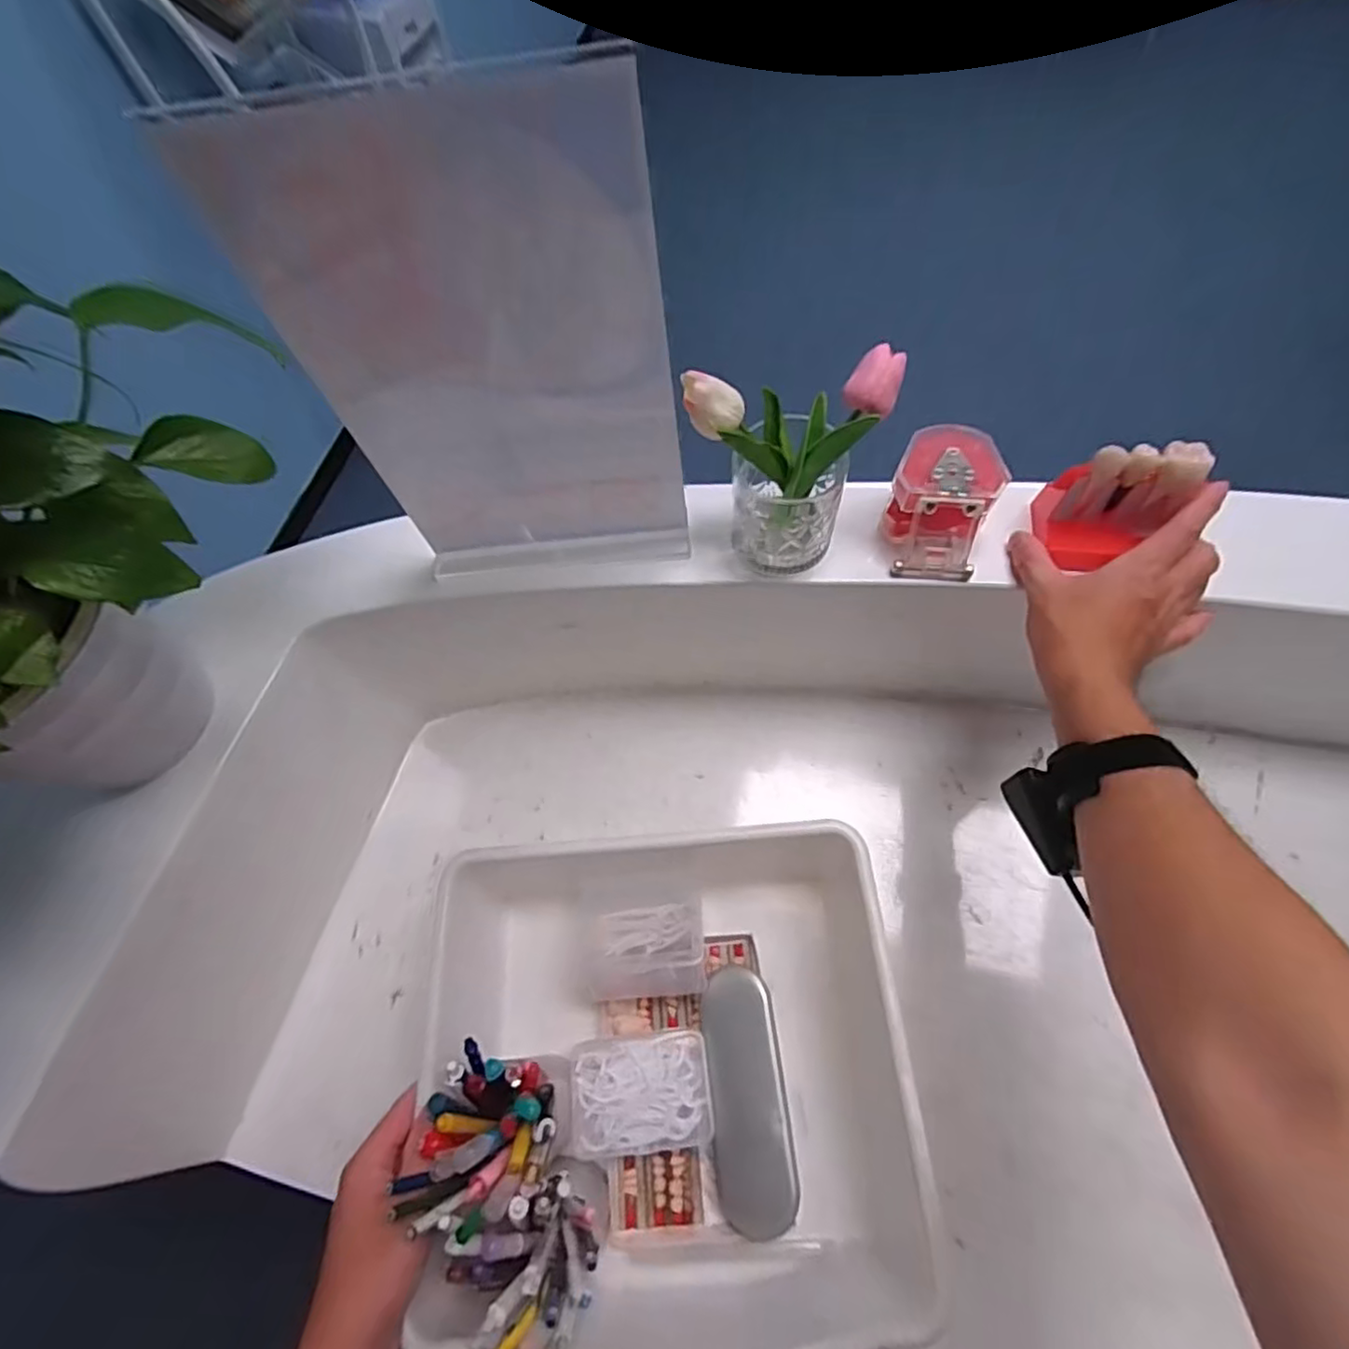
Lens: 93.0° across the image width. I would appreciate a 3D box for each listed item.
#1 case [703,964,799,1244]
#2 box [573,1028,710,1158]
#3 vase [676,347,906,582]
[{"bbox_3d":[0.056,0.322,0.492,0.057,0.027,0.173,-6,64,1],"label":"case"},{"bbox_3d":[-0.025,0.327,0.500,0.104,0.021,0.077,-6,64,1],"label":"box"},{"bbox_3d":[0.079,-0.141,0.453,0.132,0.134,0.076,-3,64,2],"label":"vase"}]

